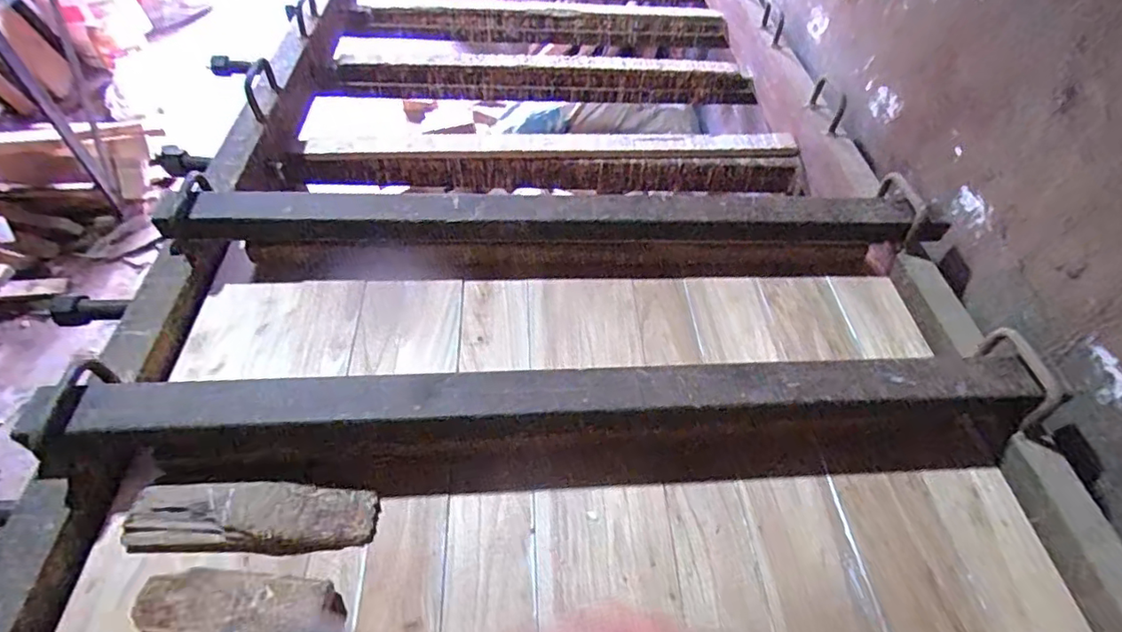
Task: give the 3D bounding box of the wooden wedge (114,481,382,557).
[{"bbox_3d":[-0.317,0.205,0.588,0.240,0.026,0.066,2,54,-2],"label":"wooden wedge"}]

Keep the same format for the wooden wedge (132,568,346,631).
[{"bbox_3d":[-0.301,0.281,0.537,0.193,0.032,0.065,5,54,1],"label":"wooden wedge"}]

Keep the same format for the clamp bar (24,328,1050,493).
[{"bbox_3d":[0.011,0.119,0.638,1.071,0.099,0.112,-2,54,-4],"label":"clamp bar"}]

